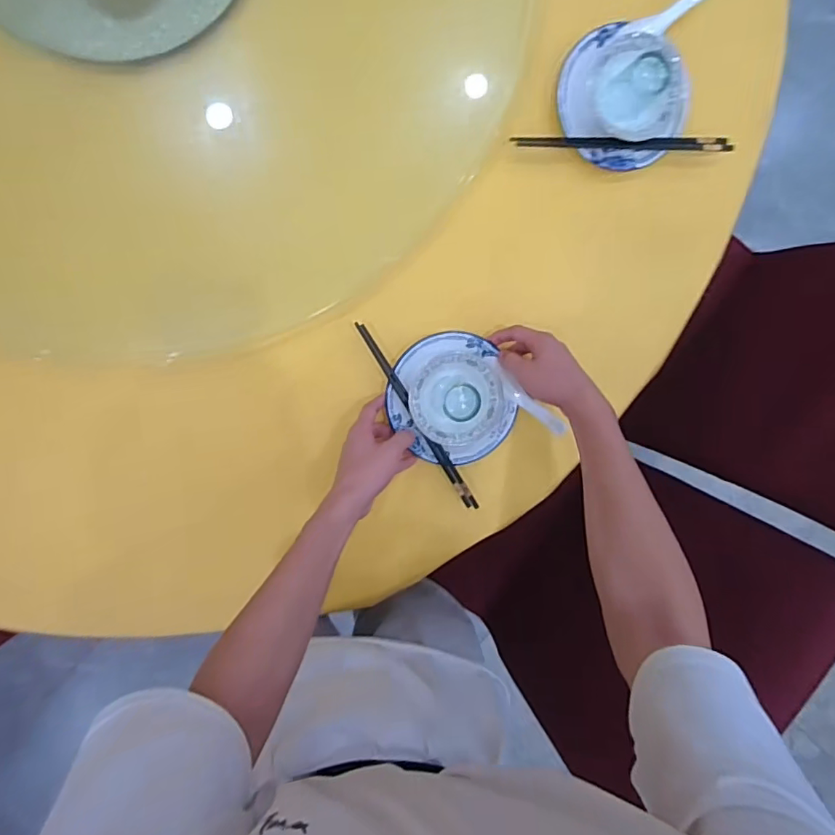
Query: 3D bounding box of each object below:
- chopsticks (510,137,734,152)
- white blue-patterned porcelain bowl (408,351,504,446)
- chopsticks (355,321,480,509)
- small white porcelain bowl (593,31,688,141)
[{"bbox_3d":[0.242,-0.323,0.643,0.260,0.015,0.017,-2,98,-6],"label":"chopsticks"},{"bbox_3d":[0.048,-0.020,0.639,0.109,0.047,0.107,-1,98,-6],"label":"white blue-patterned porcelain bowl"},{"bbox_3d":[0.002,0.004,0.661,0.014,0.012,0.267,-32,100,-1],"label":"chopsticks"},{"bbox_3d":[0.253,-0.372,0.615,0.105,0.066,0.111,-1,98,-6],"label":"small white porcelain bowl"}]

